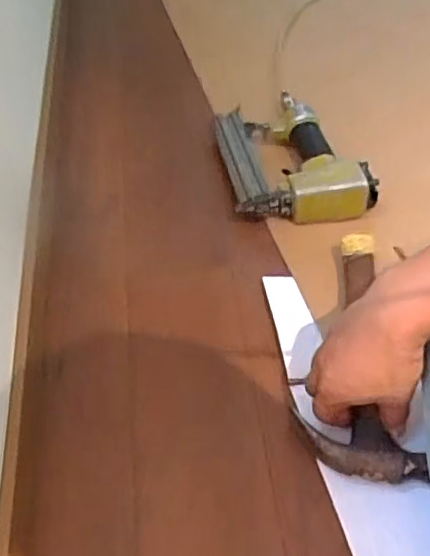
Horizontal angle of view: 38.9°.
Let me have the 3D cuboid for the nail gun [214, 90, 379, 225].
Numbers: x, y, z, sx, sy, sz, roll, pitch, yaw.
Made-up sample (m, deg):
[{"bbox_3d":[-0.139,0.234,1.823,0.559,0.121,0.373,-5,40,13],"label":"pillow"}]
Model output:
[{"bbox_3d":[0.098,-0.157,0.808,0.168,0.062,0.217,-8,49,-5],"label":"nail gun"}]

